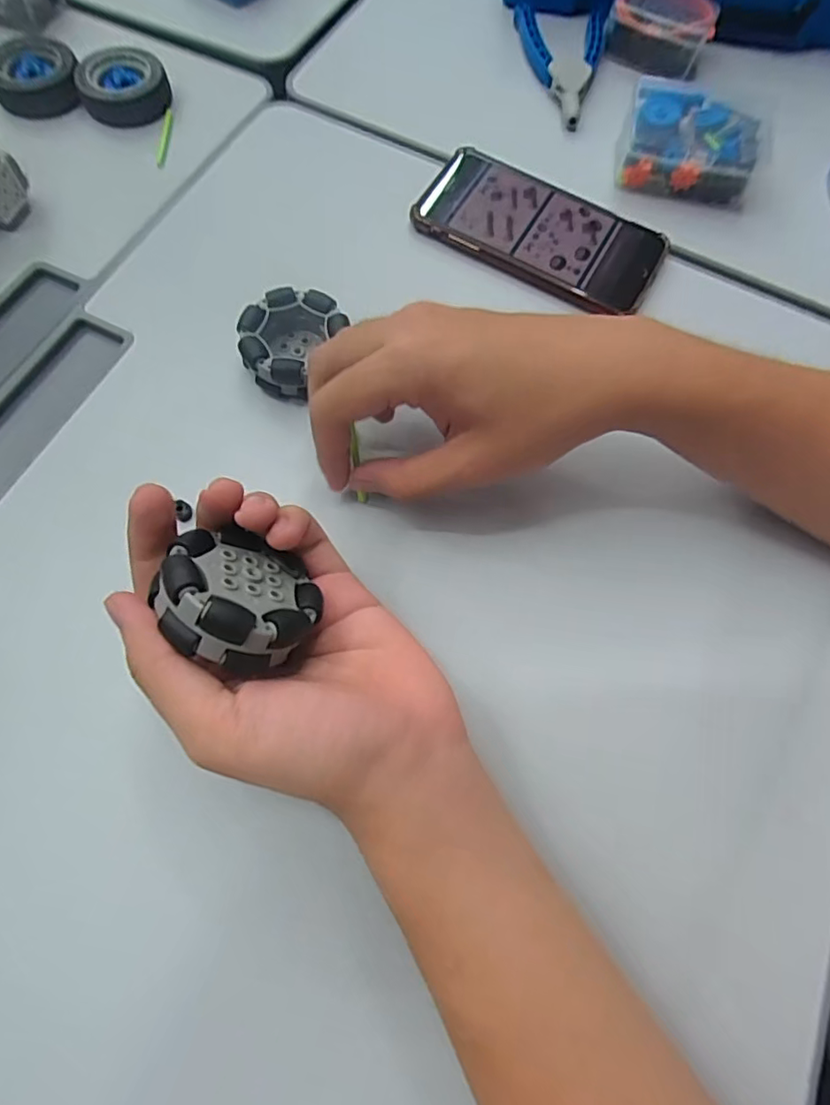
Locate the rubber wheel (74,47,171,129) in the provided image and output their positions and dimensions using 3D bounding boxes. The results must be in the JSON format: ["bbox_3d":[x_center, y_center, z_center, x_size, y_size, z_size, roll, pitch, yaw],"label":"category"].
[{"bbox_3d":[-0.207,-0.329,0.408,0.059,0.024,0.053,-5,69,-4],"label":"rubber wheel"}]

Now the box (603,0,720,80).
[{"bbox_3d":[0.193,-0.412,0.453,0.077,0.037,0.048,28,70,8],"label":"box"}]

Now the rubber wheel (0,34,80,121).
[{"bbox_3d":[-0.269,-0.338,0.406,0.058,0.022,0.051,-25,72,-12],"label":"rubber wheel"}]

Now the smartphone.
[{"bbox_3d":[0.083,-0.214,0.381,0.160,0.010,0.080,30,70,9],"label":"smartphone"}]

